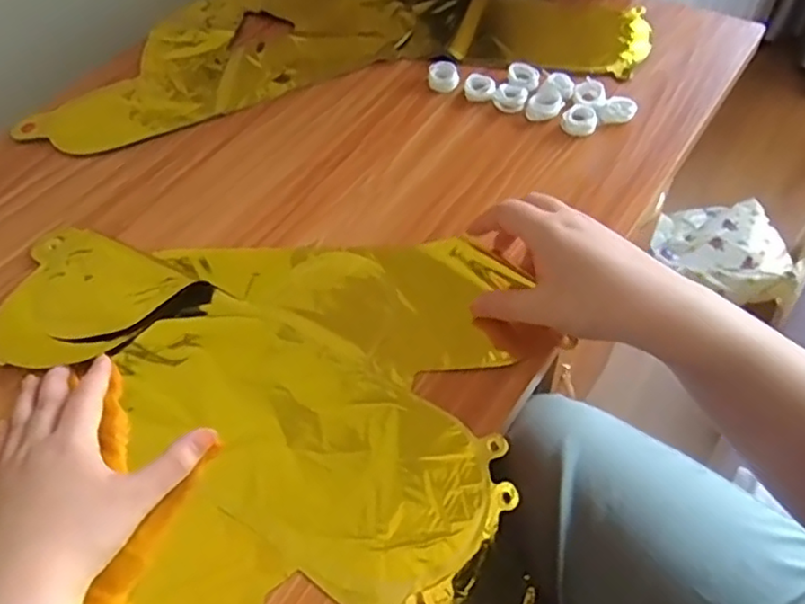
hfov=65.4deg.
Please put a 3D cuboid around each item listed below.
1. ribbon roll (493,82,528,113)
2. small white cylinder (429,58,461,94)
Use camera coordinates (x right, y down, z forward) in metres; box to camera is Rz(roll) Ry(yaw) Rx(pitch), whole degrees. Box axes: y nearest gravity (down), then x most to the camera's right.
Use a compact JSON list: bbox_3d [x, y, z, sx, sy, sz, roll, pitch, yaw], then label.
[{"bbox_3d":[0.099,-0.188,0.573,0.030,0.010,0.030,-3,55,4],"label":"ribbon roll"},{"bbox_3d":[0.040,-0.216,0.598,0.029,0.016,0.031,2,55,7],"label":"small white cylinder"}]

